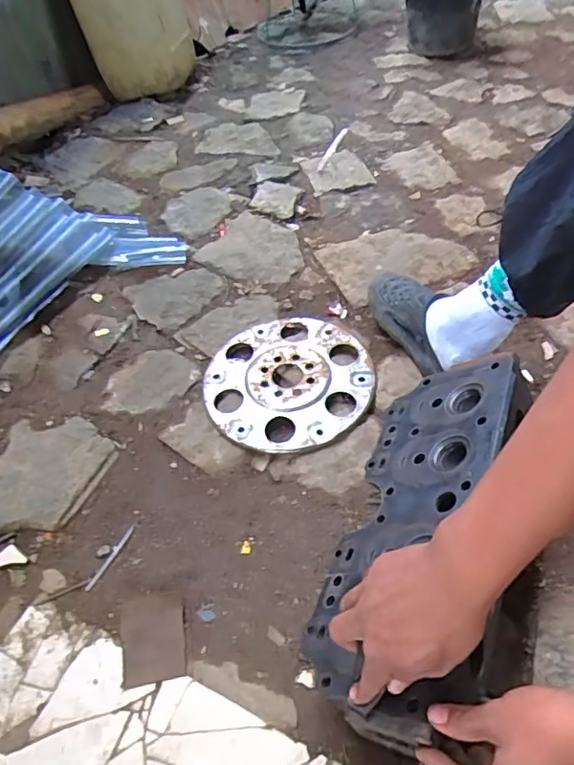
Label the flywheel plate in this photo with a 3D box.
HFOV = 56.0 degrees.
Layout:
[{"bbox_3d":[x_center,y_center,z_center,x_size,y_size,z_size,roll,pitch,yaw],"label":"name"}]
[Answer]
[{"bbox_3d":[0.001,-0.009,0.863,0.261,0.018,0.273,-2,51,2],"label":"flywheel plate"}]

